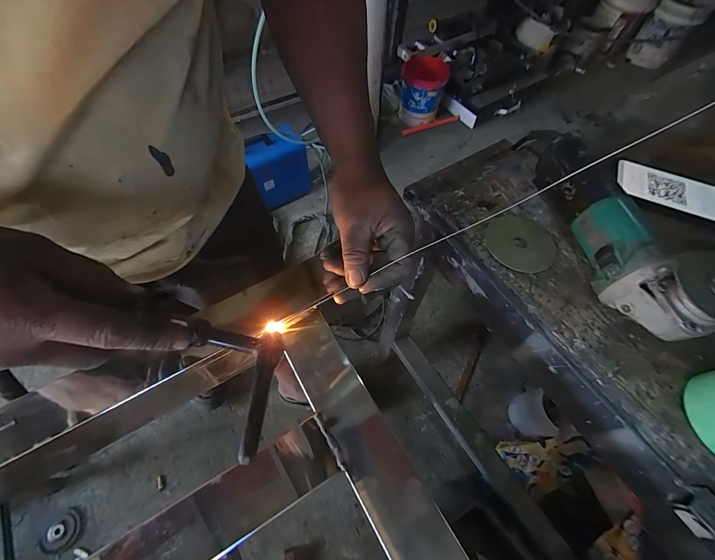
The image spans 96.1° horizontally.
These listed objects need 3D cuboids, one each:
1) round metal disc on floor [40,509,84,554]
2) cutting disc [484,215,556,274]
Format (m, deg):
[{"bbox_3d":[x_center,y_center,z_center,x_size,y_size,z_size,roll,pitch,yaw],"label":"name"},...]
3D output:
[{"bbox_3d":[-0.784,0.675,0.853,0.085,0.005,0.095,35,65,16],"label":"round metal disc on floor"},{"bbox_3d":[0.199,-0.046,0.395,0.082,0.005,0.082,3,61,-6],"label":"cutting disc"}]

